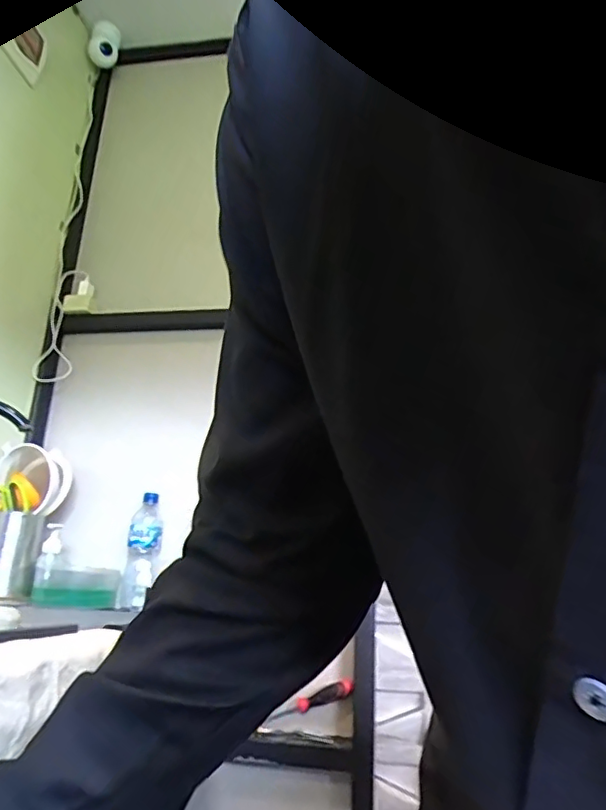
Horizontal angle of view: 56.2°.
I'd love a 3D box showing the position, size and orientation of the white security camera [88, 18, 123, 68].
[{"bbox_3d":[-0.513,-0.935,1.467,0.072,0.078,0.080,14,-20,-25],"label":"white security camera"}]

